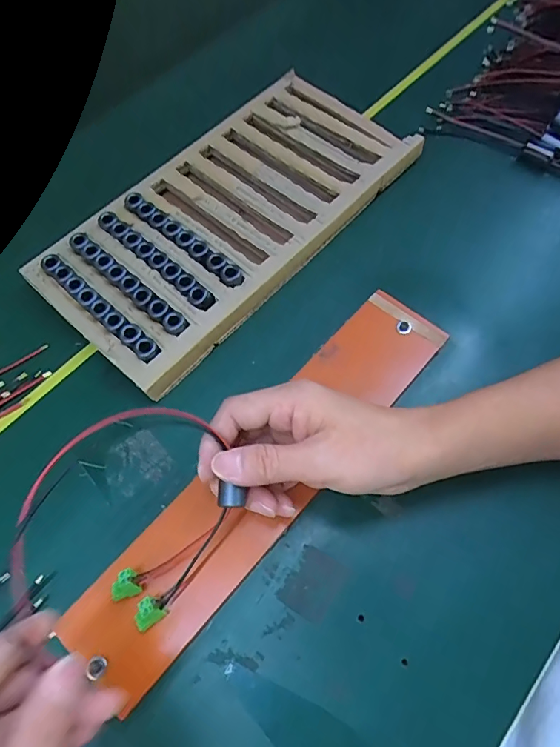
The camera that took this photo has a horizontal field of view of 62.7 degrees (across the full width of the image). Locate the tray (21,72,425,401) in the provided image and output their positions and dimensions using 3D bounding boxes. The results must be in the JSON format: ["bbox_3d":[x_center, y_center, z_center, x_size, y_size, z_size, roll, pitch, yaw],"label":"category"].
[{"bbox_3d":[-0.046,-0.154,0.428,0.178,0.028,0.350,39,72,17],"label":"tray"}]

